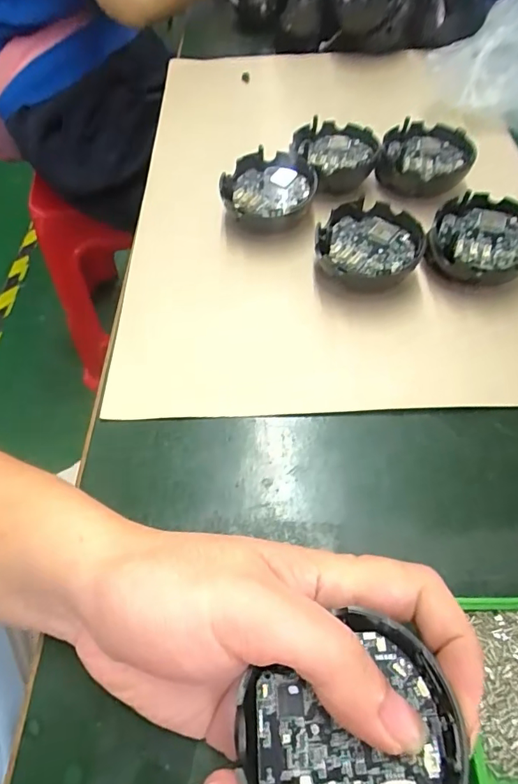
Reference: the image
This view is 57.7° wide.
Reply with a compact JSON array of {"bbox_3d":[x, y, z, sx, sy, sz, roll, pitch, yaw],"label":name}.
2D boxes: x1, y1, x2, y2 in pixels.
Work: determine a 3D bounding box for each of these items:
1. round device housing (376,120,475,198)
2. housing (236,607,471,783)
[{"bbox_3d":[0.131,-0.185,0.380,0.067,0.032,0.063,-1,57,1],"label":"round device housing"},{"bbox_3d":[0.032,0.114,0.151,0.069,0.011,0.064,-2,60,3],"label":"housing"}]

